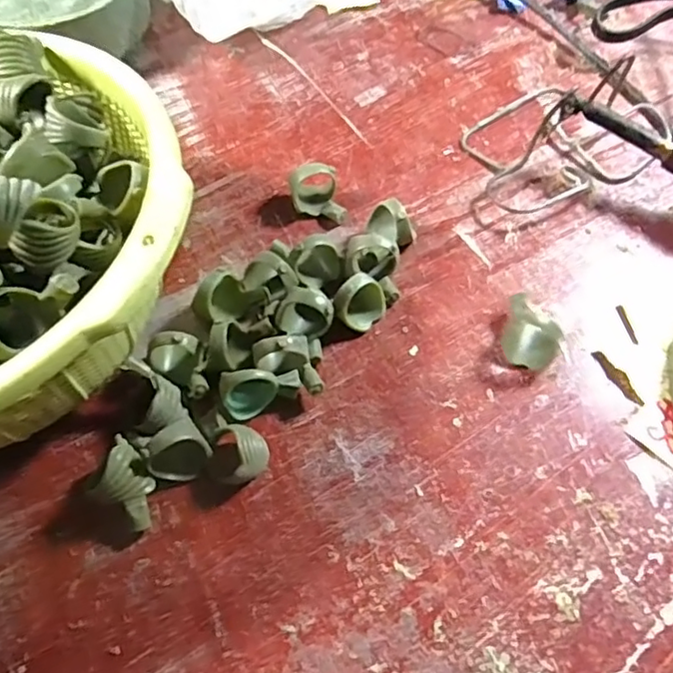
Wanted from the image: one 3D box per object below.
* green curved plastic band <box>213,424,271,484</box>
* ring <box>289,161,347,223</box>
[{"bbox_3d":[-0.037,0.044,0.236,0.019,0.019,0.024,-16,60,-6],"label":"green curved plastic band"},{"bbox_3d":[-0.010,-0.069,0.301,0.023,0.022,0.024,-1,59,2],"label":"ring"}]

